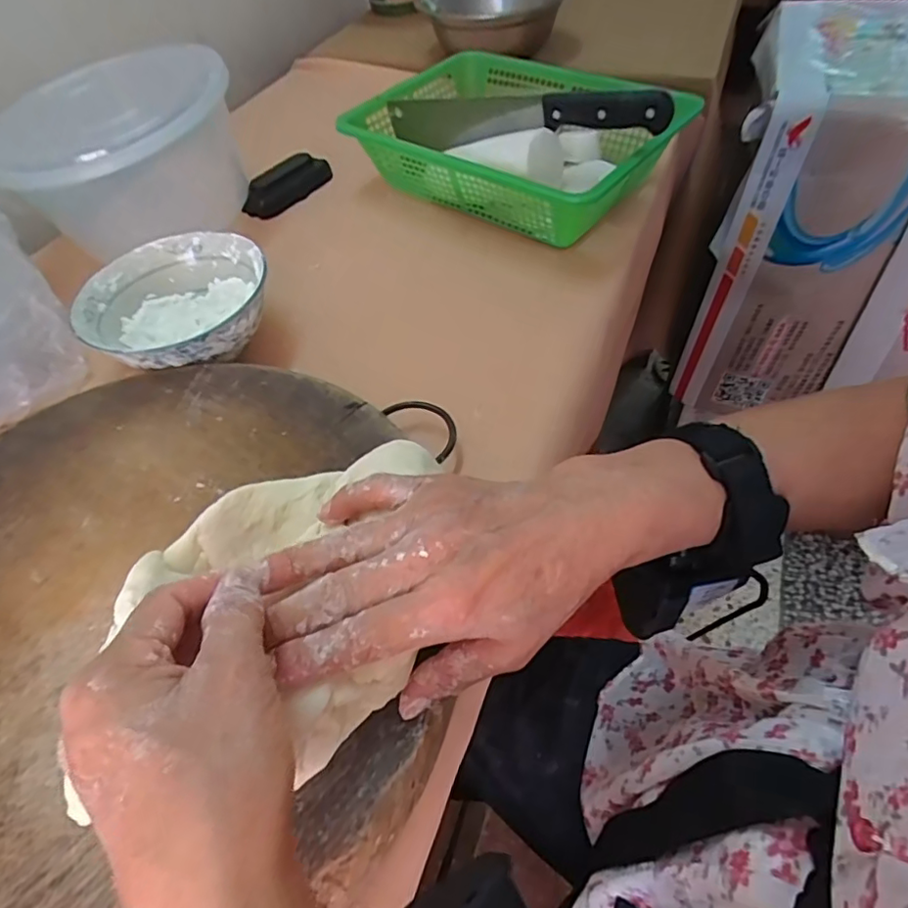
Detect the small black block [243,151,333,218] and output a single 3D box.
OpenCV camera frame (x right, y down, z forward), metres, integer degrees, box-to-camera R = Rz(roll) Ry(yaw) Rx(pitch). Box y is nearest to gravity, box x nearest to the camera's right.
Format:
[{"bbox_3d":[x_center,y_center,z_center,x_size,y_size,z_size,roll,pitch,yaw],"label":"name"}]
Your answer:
[{"bbox_3d":[-0.187,-0.301,0.633,0.109,0.036,0.030,-39,58,-23],"label":"small black block"}]

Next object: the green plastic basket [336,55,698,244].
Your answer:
[{"bbox_3d":[0.059,-0.323,0.589,0.317,0.074,0.232,30,61,26],"label":"green plastic basket"}]

